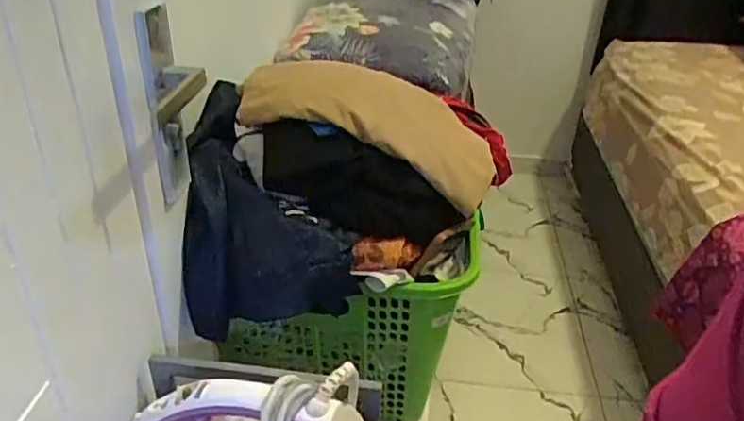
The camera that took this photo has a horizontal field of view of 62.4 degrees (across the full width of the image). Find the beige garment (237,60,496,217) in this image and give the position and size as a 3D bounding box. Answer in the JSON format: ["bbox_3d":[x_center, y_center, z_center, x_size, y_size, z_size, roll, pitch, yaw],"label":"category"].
[{"bbox_3d":[-0.006,-0.128,0.872,0.345,0.157,0.202,0,32,-4],"label":"beige garment"}]

